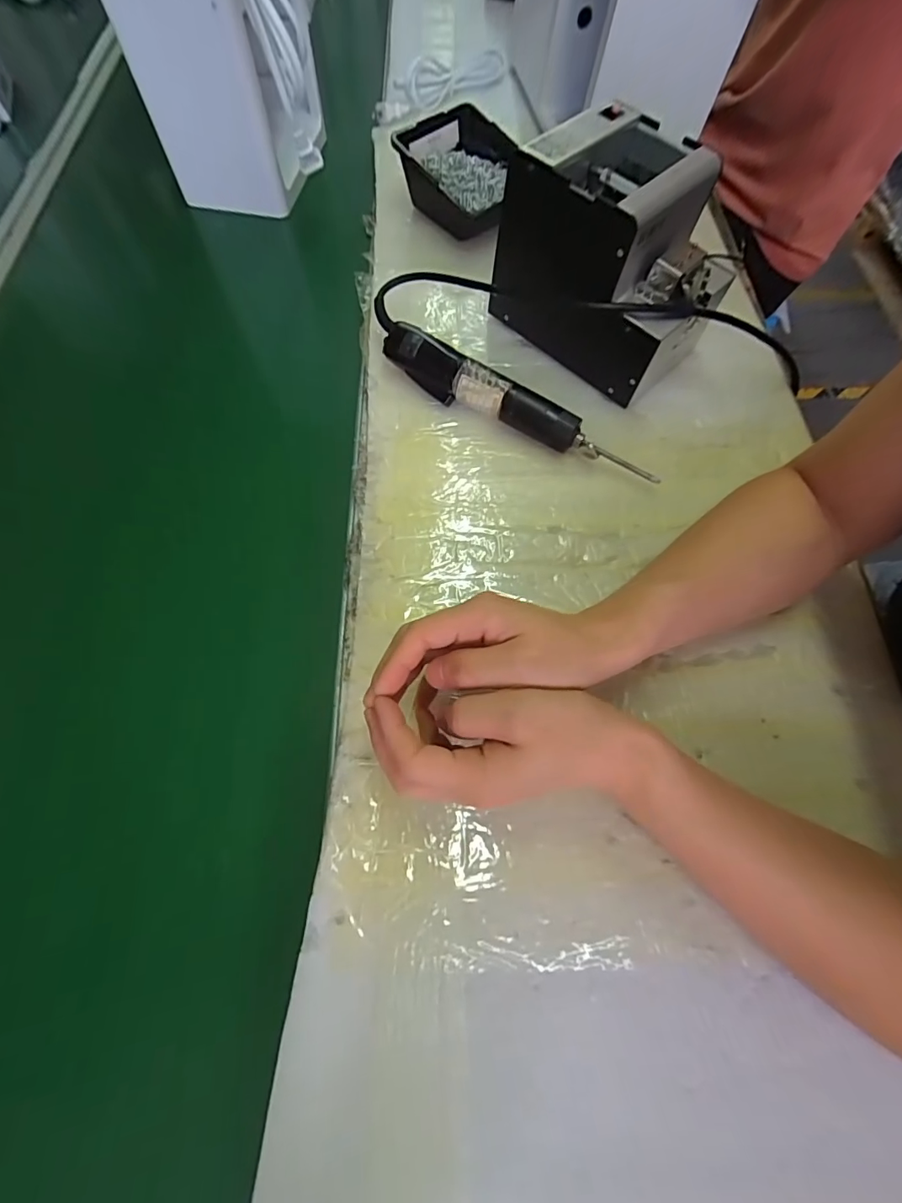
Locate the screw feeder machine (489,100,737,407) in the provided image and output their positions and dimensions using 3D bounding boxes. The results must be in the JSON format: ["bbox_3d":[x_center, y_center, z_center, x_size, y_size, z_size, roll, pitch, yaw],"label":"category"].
[{"bbox_3d":[0.156,-0.315,0.428,0.172,0.140,0.154,41,73,15],"label":"screw feeder machine"}]

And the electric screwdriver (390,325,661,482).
[{"bbox_3d":[0.053,-0.176,0.425,0.266,0.043,0.029,31,70,12],"label":"electric screwdriver"}]

